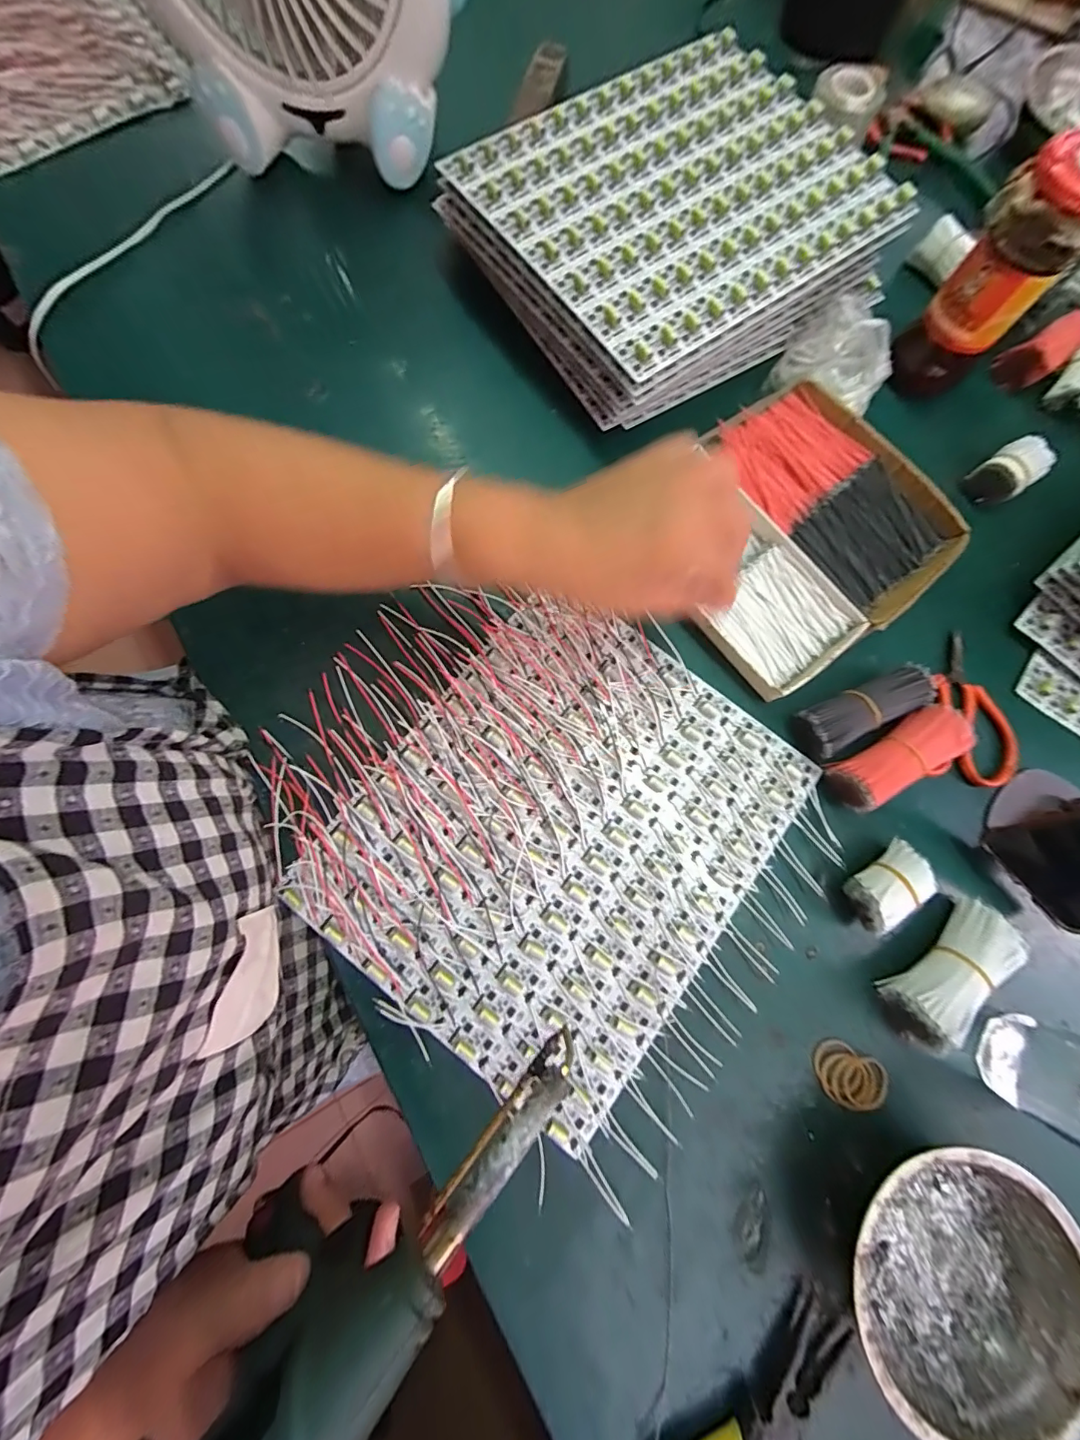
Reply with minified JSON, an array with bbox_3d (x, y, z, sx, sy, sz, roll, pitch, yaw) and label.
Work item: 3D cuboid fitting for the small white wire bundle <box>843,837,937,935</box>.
[{"bbox_3d":[0.222,0.106,0.298,0.055,0.027,0.030,-34,80,-9],"label":"small white wire bundle"}]

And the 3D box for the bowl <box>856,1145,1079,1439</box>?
[{"bbox_3d":[0.222,0.297,0.254,0.128,0.046,0.121,-42,83,-11],"label":"bowl"}]

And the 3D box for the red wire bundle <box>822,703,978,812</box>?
[{"bbox_3d":[0.240,0.025,0.313,0.090,0.030,0.034,-30,79,-8],"label":"red wire bundle"}]

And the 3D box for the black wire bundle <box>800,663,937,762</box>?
[{"bbox_3d":[0.223,-0.006,0.322,0.090,0.026,0.034,-22,78,-7],"label":"black wire bundle"}]

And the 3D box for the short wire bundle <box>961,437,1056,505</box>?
[{"bbox_3d":[0.382,-0.201,0.378,0.052,0.027,0.036,-33,79,-9],"label":"short wire bundle"}]

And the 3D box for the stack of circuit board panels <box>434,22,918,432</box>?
[{"bbox_3d":[0.111,-0.400,0.383,0.303,0.063,0.250,-30,79,-8],"label":"stack of circuit board panels"}]

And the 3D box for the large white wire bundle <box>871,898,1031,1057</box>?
[{"bbox_3d":[0.260,0.158,0.291,0.097,0.037,0.038,-42,83,-11],"label":"large white wire bundle"}]

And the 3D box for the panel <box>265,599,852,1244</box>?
[{"bbox_3d":[-0.001,0.055,0.307,0.330,0.021,0.280,39,78,7],"label":"panel"}]

